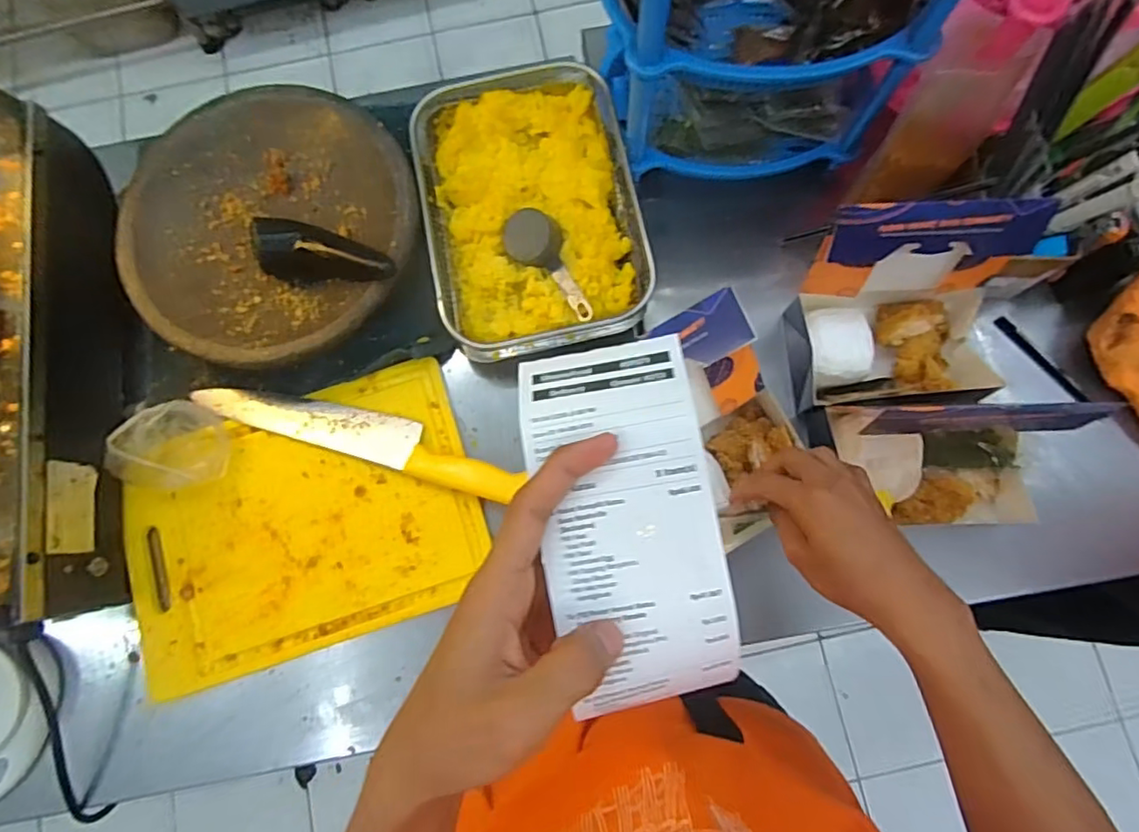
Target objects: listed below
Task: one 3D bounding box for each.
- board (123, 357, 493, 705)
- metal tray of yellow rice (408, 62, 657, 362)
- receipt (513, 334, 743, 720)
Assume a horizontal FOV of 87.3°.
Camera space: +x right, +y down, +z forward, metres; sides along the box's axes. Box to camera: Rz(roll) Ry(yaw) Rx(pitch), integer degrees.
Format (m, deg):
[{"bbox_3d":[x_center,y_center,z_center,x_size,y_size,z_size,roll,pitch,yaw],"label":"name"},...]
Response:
[{"bbox_3d":[-0.266,0.107,0.600,0.348,0.016,0.244,-18,79,-3],"label":"board"},{"bbox_3d":[-0.042,-0.215,0.627,0.210,0.048,0.295,-11,79,-1],"label":"metal tray of yellow rice"},{"bbox_3d":[0.026,0.046,0.266,0.076,0.030,0.161,-12,84,-1],"label":"receipt"}]

